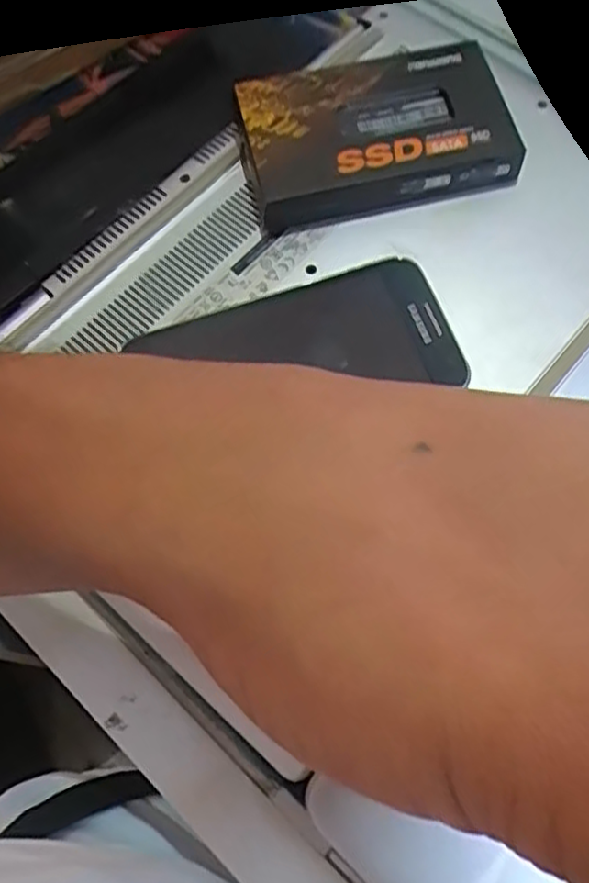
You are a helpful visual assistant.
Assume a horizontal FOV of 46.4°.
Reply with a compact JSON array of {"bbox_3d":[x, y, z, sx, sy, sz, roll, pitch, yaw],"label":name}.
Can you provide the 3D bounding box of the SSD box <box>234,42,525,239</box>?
[{"bbox_3d":[0.035,-0.133,0.300,0.113,0.024,0.065,-13,69,-3],"label":"SSD box"}]

